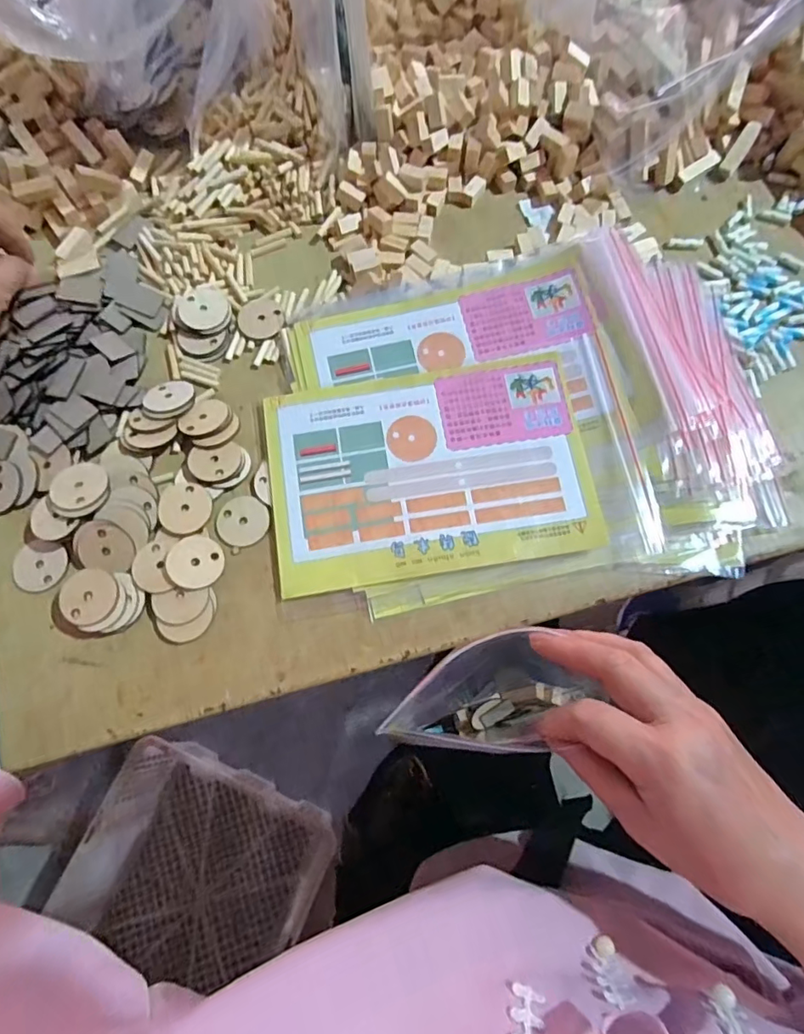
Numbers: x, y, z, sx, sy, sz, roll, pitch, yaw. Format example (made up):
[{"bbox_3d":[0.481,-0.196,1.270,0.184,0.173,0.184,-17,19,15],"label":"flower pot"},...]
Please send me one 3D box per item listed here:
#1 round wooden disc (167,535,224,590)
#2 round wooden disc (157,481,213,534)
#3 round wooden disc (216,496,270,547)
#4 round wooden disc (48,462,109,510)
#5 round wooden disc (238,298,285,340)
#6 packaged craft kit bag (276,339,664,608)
[{"bbox_3d":[-0.133,0.029,0.339,0.034,0.004,0.034,6,72,-18],"label":"round wooden disc"},{"bbox_3d":[-0.144,-0.007,0.350,0.032,0.005,0.034,0,76,0],"label":"round wooden disc"},{"bbox_3d":[-0.107,0.003,0.354,0.033,0.004,0.033,0,76,0],"label":"round wooden disc"},{"bbox_3d":[-0.207,-0.020,0.337,0.033,0.004,0.030,-11,75,-13],"label":"round wooden disc"},{"bbox_3d":[-0.105,-0.149,0.392,0.033,0.004,0.034,0,76,0],"label":"round wooden disc"},{"bbox_3d":[0.033,-0.036,0.353,0.239,0.015,0.145,-9,76,-3],"label":"packaged craft kit bag"}]

